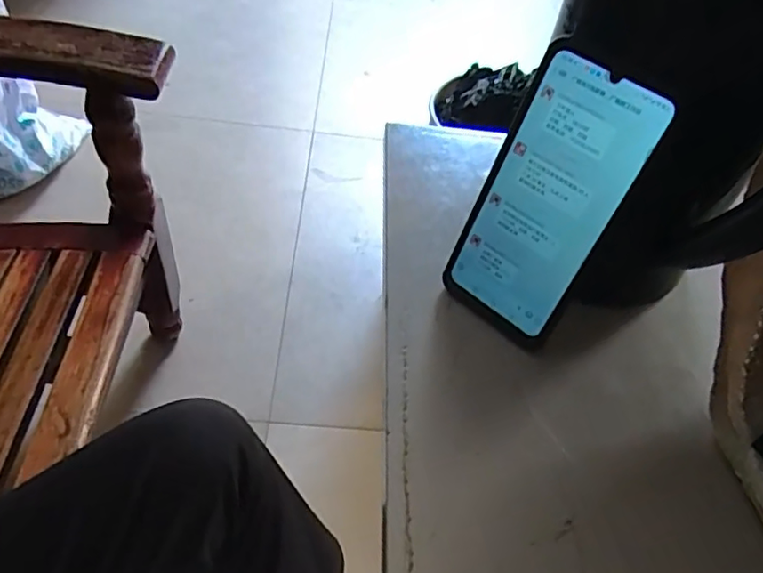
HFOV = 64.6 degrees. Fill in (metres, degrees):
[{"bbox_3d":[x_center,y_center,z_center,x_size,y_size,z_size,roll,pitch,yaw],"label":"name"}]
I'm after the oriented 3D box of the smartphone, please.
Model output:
[{"bbox_3d":[0.093,-0.045,0.347,0.075,0.159,0.005,38,38,23],"label":"smartphone"}]

